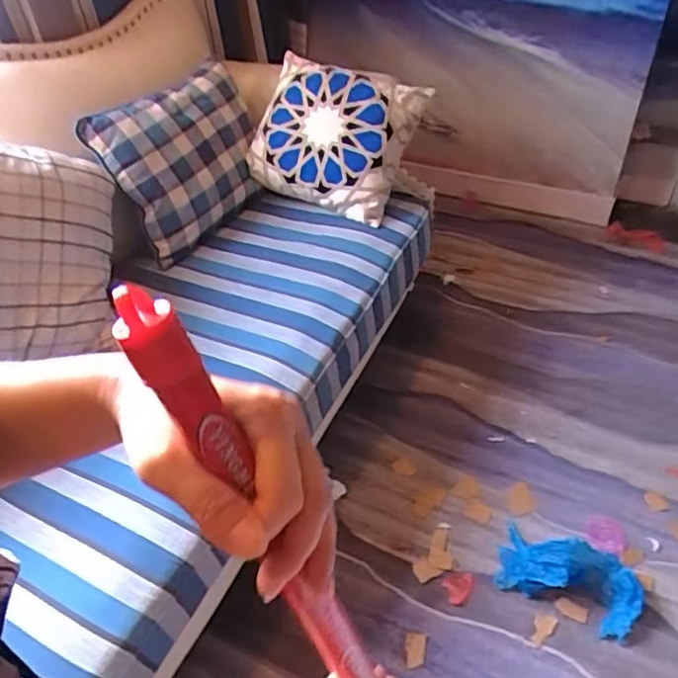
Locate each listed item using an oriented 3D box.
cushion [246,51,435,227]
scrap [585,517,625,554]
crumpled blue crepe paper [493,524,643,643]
[{"bbox_3d":[-0.005,-0.536,1.566,0.384,0.376,0.179,22,7,10],"label":"cushion"},{"bbox_3d":[0.587,0.432,1.315,0.088,0.007,0.083,18,48,-1],"label":"scrap"},{"bbox_3d":[0.476,0.486,1.219,0.279,0.078,0.168,11,47,15],"label":"crumpled blue crepe paper"}]

